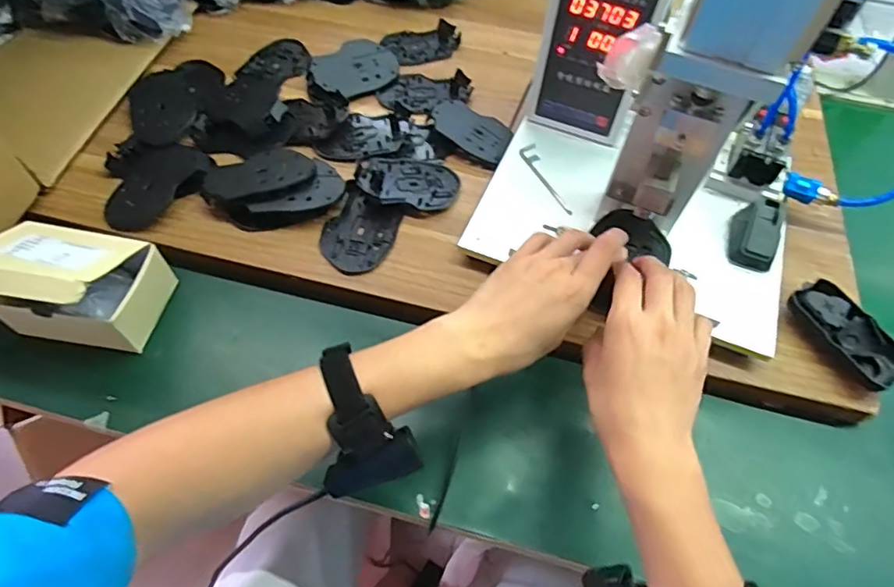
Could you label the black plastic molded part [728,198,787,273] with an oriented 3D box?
[{"bbox_3d":[0.303,-0.059,0.528,0.040,0.036,0.063,21,60,10],"label":"black plastic molded part"}]

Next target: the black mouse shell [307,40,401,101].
[{"bbox_3d":[-0.115,-0.285,0.690,0.110,0.015,0.074,-38,81,-28],"label":"black mouse shell"}]

